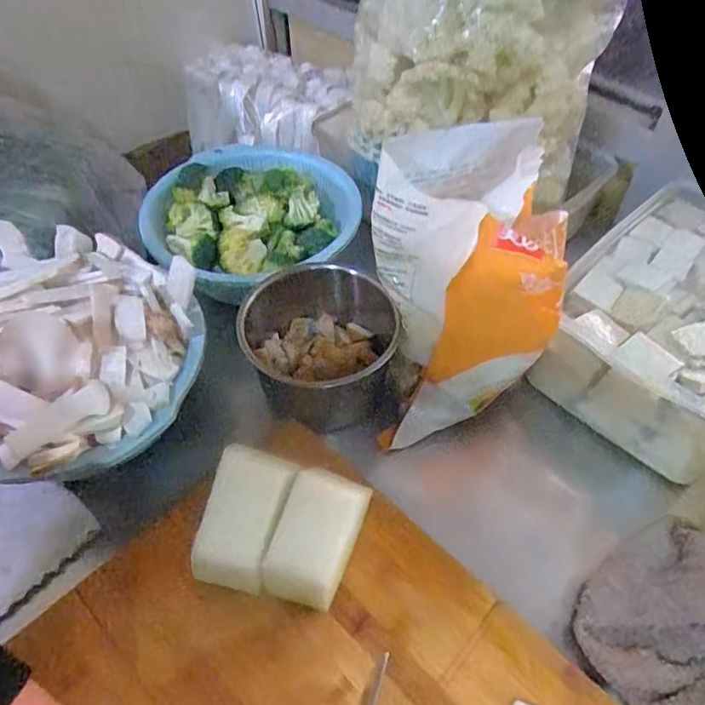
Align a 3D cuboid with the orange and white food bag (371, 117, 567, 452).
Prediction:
[{"bbox_3d":[0.098,-0.048,0.431,0.168,0.214,0.106,-18,54,-13],"label":"orange and white food bag"}]

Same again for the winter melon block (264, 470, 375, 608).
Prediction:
[{"bbox_3d":[-0.024,0.129,0.376,0.047,0.053,0.084,15,53,12],"label":"winter melon block"}]

